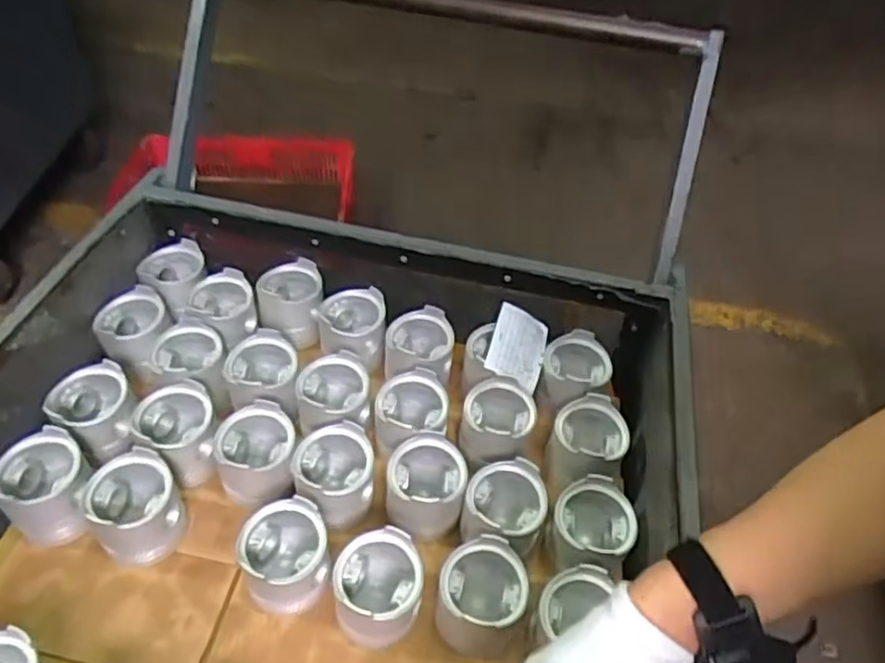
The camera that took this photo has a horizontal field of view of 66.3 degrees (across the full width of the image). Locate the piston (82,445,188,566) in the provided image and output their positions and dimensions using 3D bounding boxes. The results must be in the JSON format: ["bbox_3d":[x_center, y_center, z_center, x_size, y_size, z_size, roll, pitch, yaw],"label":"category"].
[{"bbox_3d":[-0.319,0.185,0.711,0.080,0.097,0.077,3,45,-3],"label":"piston"}]

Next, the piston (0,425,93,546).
[{"bbox_3d":[-0.416,0.165,0.713,0.079,0.094,0.084,3,45,-3],"label":"piston"}]

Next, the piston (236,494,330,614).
[{"bbox_3d":[-0.159,0.228,0.684,0.082,0.083,0.084,3,45,-3],"label":"piston"}]

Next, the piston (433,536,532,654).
[{"bbox_3d":[0.038,0.263,0.667,0.084,0.083,0.088,13,46,7],"label":"piston"}]

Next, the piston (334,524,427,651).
[{"bbox_3d":[-0.063,0.254,0.664,0.081,0.089,0.081,3,45,-3],"label":"piston"}]

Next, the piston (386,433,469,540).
[{"bbox_3d":[-0.019,0.171,0.749,0.086,0.075,0.084,3,45,-3],"label":"piston"}]

